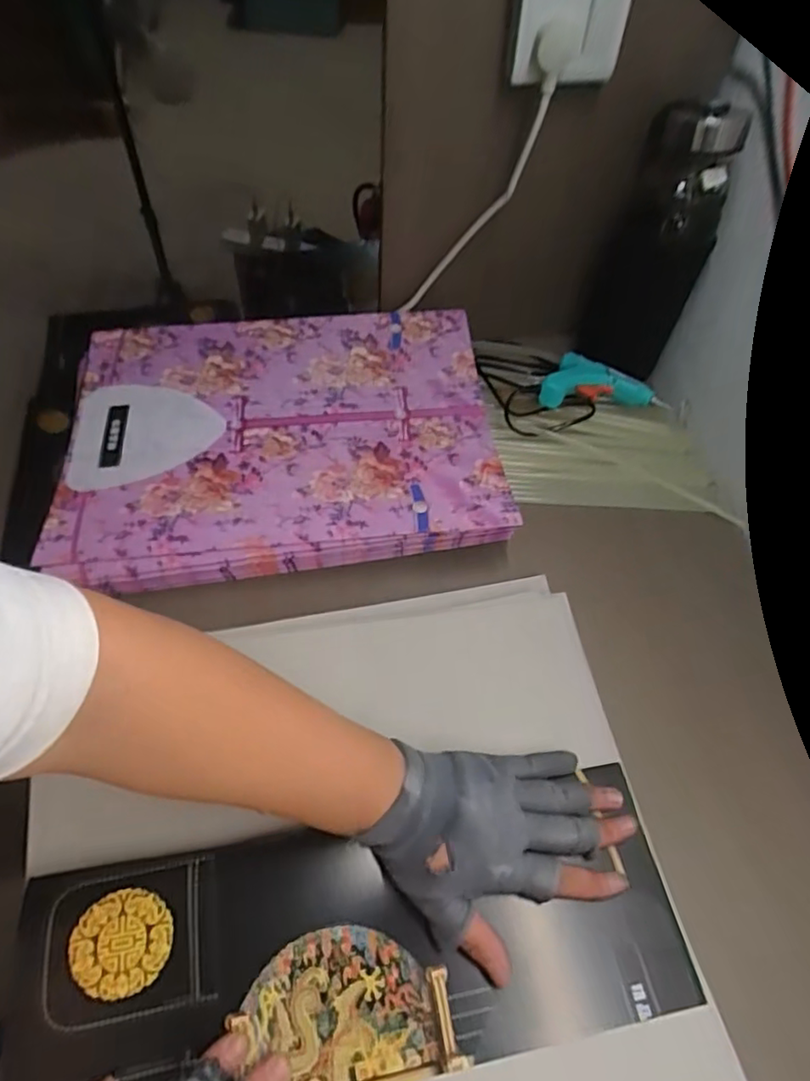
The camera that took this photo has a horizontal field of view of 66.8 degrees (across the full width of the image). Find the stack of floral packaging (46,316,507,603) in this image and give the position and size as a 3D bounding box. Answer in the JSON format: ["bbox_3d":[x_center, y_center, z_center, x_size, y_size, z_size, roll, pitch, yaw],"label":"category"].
[{"bbox_3d":[-0.116,-0.099,0.586,0.385,0.038,0.293,-7,57,-4],"label":"stack of floral packaging"}]

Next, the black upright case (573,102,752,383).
[{"bbox_3d":[0.234,-0.271,0.590,0.093,0.247,0.050,39,60,20],"label":"black upright case"}]

